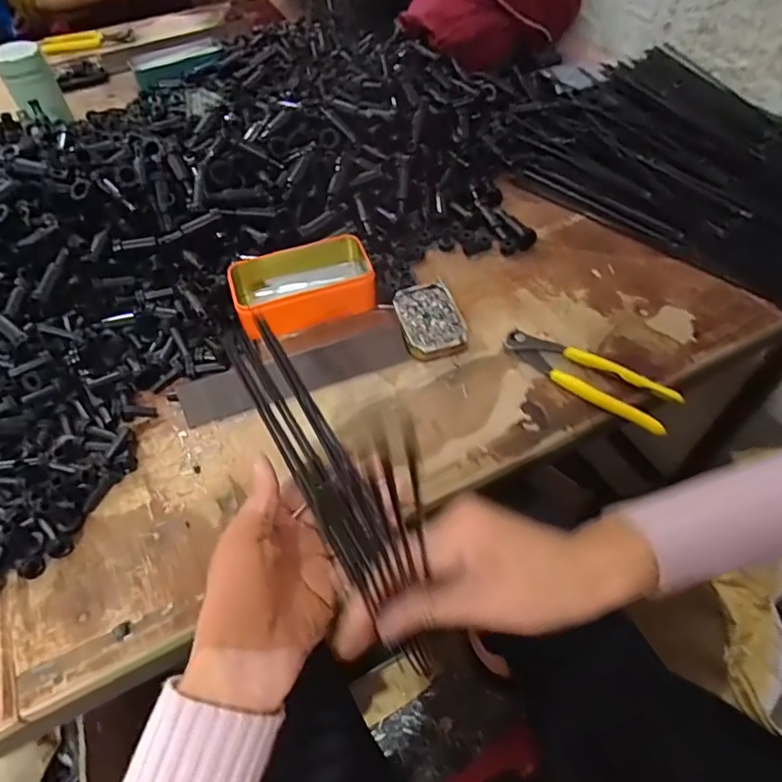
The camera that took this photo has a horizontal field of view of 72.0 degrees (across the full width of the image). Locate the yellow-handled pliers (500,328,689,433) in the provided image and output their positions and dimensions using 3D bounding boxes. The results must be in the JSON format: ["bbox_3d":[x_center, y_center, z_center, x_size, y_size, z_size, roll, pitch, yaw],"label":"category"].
[{"bbox_3d":[0.186,-0.018,0.510,0.163,0.015,0.051,35,61,24],"label":"yellow-handled pliers"}]

